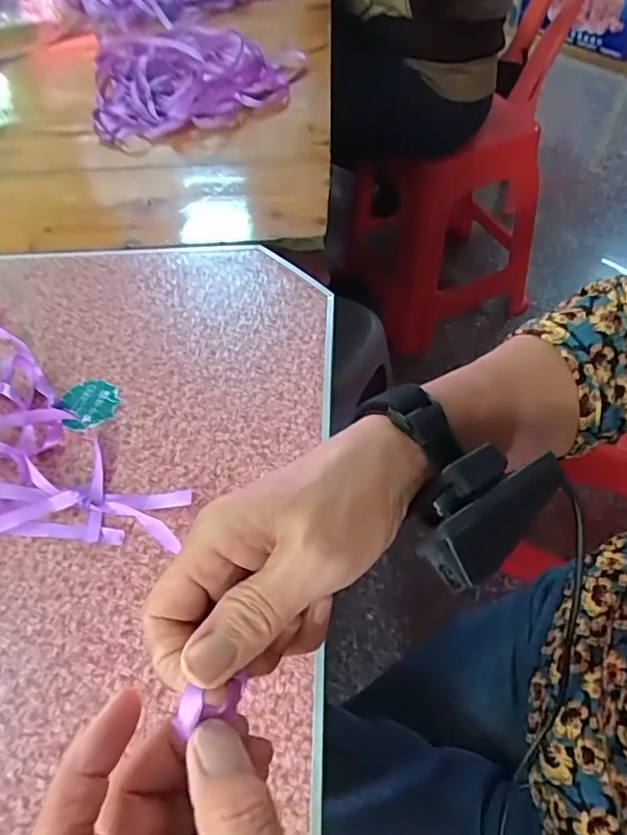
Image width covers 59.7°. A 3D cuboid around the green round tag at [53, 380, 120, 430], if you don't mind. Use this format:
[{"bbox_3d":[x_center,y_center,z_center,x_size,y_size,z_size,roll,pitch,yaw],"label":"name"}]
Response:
[{"bbox_3d":[-0.170,-0.012,0.412,0.042,0.005,0.045,-2,54,3],"label":"green round tag"}]

